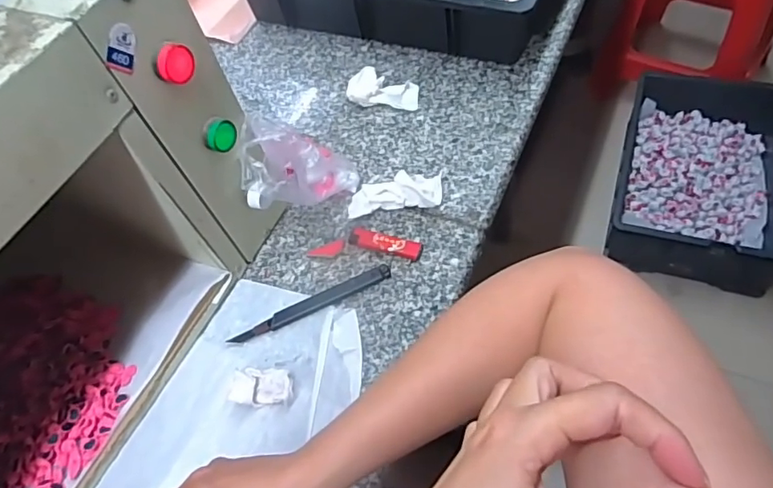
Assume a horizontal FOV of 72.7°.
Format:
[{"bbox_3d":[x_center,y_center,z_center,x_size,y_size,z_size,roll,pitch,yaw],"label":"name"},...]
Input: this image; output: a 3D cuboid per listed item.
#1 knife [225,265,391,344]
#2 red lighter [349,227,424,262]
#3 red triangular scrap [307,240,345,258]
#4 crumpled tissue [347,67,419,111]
[{"bbox_3d":[-0.072,0.054,0.495,0.159,0.011,0.019,-24,56,-6],"label":"knife"},{"bbox_3d":[-0.001,-0.001,0.522,0.075,0.015,0.022,14,60,19],"label":"red lighter"},{"bbox_3d":[-0.061,0.006,0.534,0.038,0.004,0.021,-11,46,5],"label":"red triangular scrap"},{"bbox_3d":[-0.003,-0.189,0.654,0.087,0.023,0.049,3,57,13],"label":"crumpled tissue"}]

